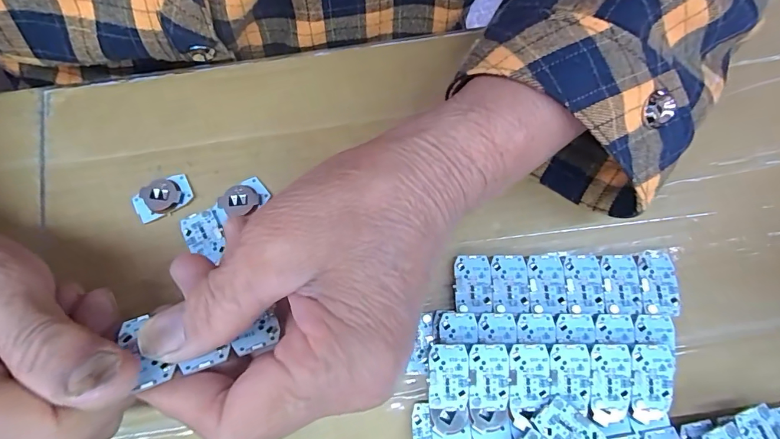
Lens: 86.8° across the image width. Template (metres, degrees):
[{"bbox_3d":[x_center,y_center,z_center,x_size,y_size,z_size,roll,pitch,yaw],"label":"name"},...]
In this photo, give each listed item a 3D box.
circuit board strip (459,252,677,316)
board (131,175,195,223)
[{"bbox_3d":[0.086,0.032,0.205,0.106,0.007,0.028,1,79,0],"label":"circuit board strip"},{"bbox_3d":[-0.119,-0.011,0.216,0.029,0.006,0.017,-26,80,-5],"label":"board"}]

